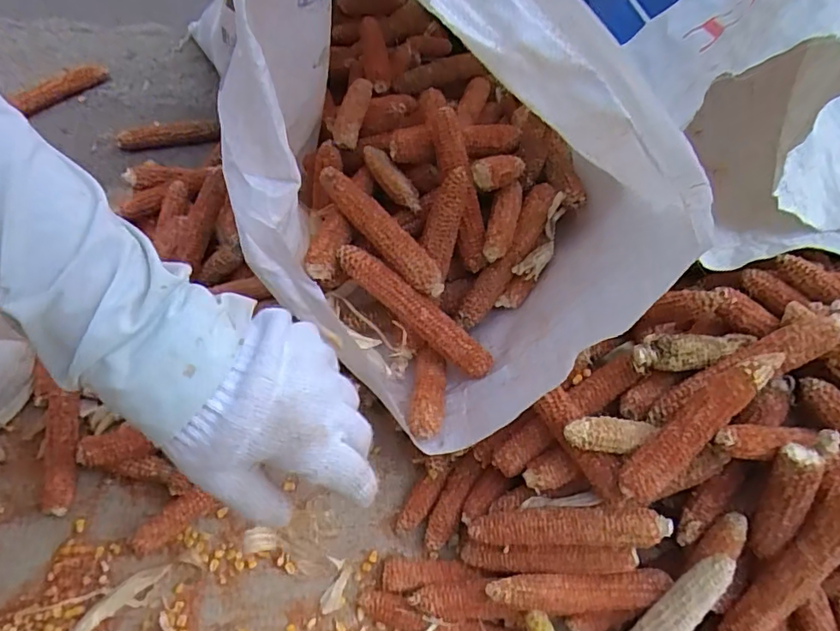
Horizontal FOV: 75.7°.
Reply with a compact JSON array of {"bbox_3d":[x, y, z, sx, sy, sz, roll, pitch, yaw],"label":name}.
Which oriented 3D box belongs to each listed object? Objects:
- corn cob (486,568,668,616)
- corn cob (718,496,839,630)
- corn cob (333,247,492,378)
[{"bbox_3d":[0.137,0.244,0.473,0.156,0.029,0.034,-1,65,-4],"label":"corn cob"},{"bbox_3d":[0.306,0.210,0.440,0.031,0.023,0.164,32,109,11],"label":"corn cob"},{"bbox_3d":[-0.006,-0.002,0.490,0.164,0.034,0.028,40,68,-2],"label":"corn cob"}]

